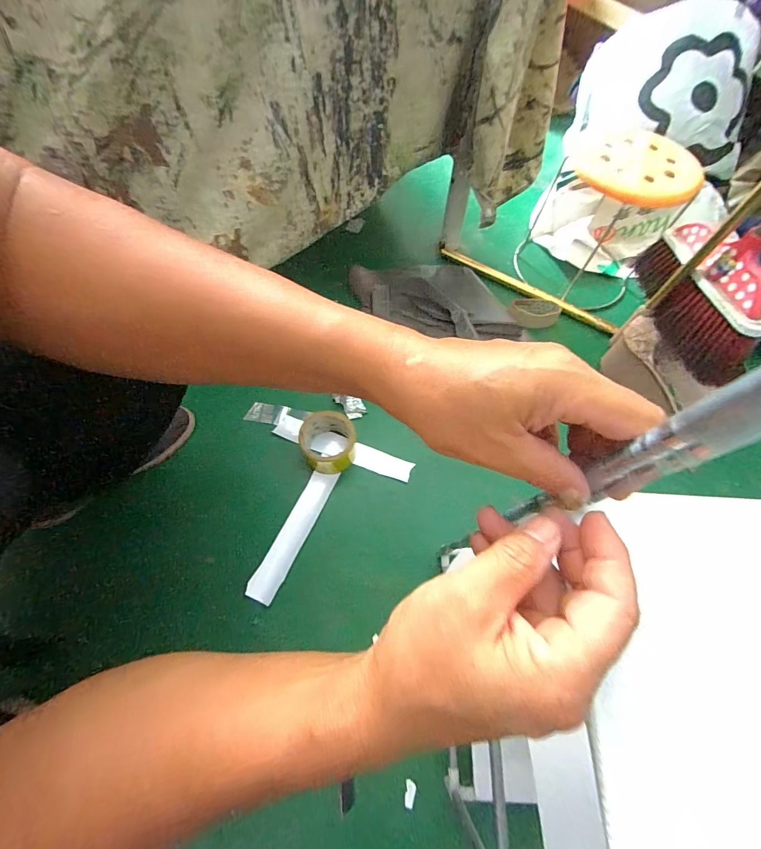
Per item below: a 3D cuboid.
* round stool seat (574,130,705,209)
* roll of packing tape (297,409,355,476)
[{"bbox_3d":[0.486,-0.494,0.667,0.216,0.042,0.208,-2,64,-4],"label":"round stool seat"},{"bbox_3d":[-0.090,0.033,0.609,0.091,0.061,0.096,1,64,-2],"label":"roll of packing tape"}]

